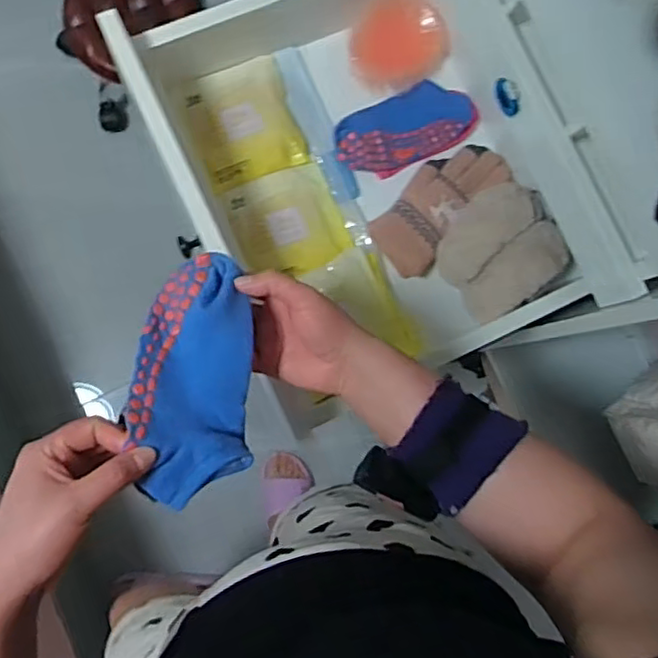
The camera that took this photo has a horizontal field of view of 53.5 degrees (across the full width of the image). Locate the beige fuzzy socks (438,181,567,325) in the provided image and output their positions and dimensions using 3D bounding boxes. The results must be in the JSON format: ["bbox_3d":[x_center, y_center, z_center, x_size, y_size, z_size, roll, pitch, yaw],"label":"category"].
[{"bbox_3d":[0.192,-0.090,0.746,0.132,0.024,0.128,-37,83,34],"label":"beige fuzzy socks"}]

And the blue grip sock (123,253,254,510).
[{"bbox_3d":[-0.097,0.030,0.471,0.080,0.038,0.180,3,69,-6],"label":"blue grip sock"}]

